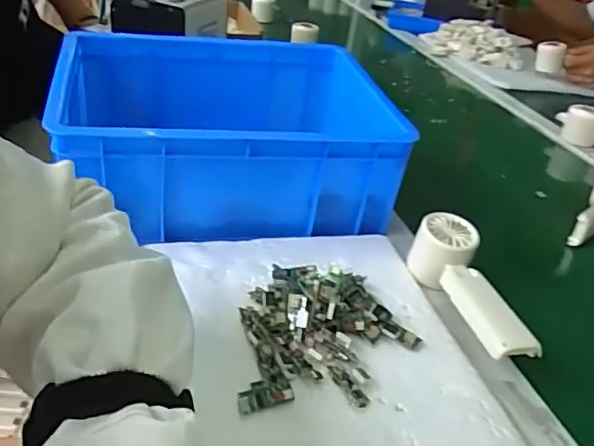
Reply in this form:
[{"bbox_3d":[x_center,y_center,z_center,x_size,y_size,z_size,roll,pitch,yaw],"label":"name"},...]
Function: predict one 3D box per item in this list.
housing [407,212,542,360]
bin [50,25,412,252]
[{"bbox_3d":[0.155,0.056,0.504,0.056,0.051,0.156,-5,33,-17],"label":"housing"},{"bbox_3d":[-0.077,-0.103,0.640,0.325,0.129,0.262,-2,33,-14],"label":"bin"}]

